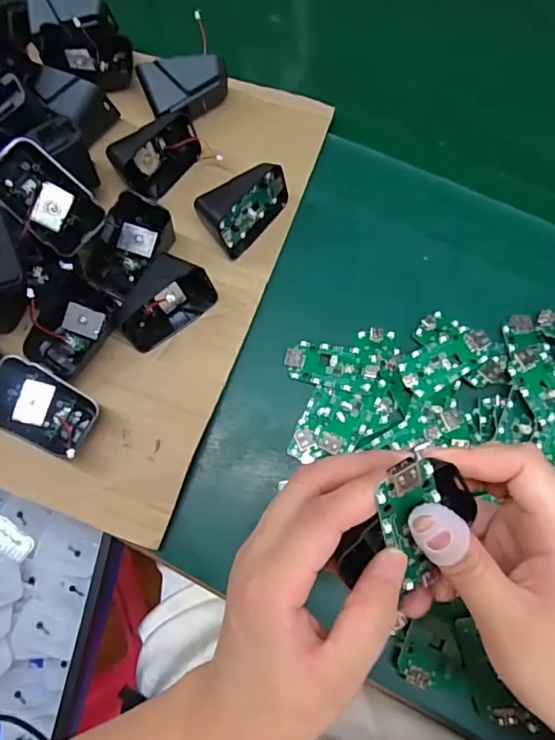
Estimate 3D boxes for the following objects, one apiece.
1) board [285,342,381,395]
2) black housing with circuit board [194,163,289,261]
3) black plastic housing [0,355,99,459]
[{"bbox_3d":[0.038,-0.003,0.355,0.065,0.008,0.031,14,76,6],"label":"board"},{"bbox_3d":[-0.027,-0.125,0.374,0.040,0.038,0.070,41,80,11],"label":"black housing with circuit board"},{"bbox_3d":[-0.158,0.025,0.336,0.071,0.027,0.044,35,79,-16],"label":"black plastic housing"}]

